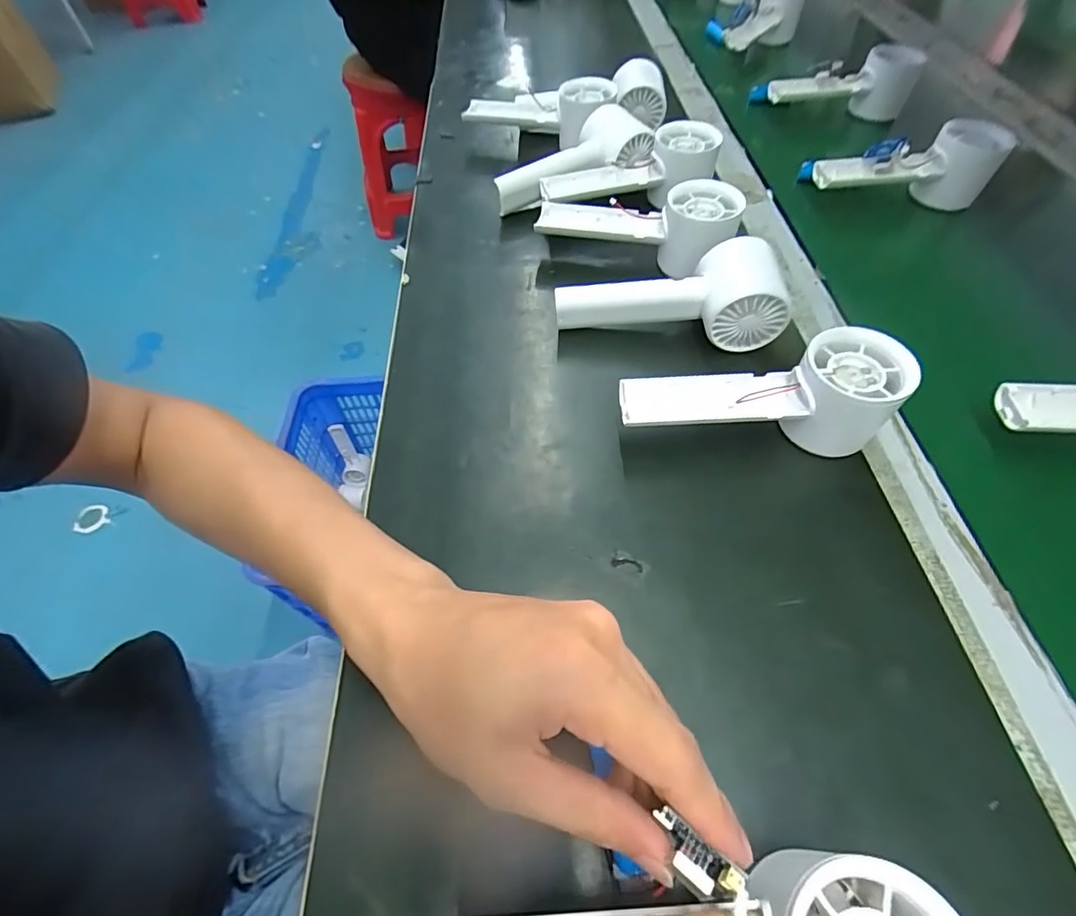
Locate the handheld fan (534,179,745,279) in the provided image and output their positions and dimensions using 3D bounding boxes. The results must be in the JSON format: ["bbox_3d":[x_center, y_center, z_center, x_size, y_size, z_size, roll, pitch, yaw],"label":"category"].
[{"bbox_3d":[0.079,-0.188,0.410,0.155,0.056,0.061,13,56,10],"label":"handheld fan"}]

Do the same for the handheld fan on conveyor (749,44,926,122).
[{"bbox_3d":[0.341,-0.436,0.583,0.165,0.058,0.065,1,55,2],"label":"handheld fan on conveyor"}]

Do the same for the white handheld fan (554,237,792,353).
[{"bbox_3d":[0.095,-0.118,0.364,0.159,0.051,0.060,9,56,8],"label":"white handheld fan"}]

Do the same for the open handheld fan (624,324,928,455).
[{"bbox_3d":[0.131,-0.039,0.306,0.163,0.055,0.056,3,55,4],"label":"open handheld fan"}]

